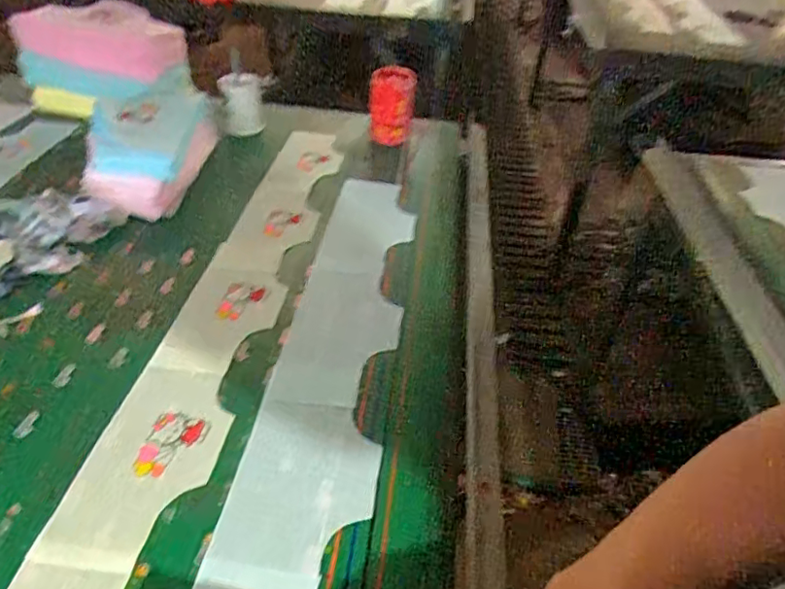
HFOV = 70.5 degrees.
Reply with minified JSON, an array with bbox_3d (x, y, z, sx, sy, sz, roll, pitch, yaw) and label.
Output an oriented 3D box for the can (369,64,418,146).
[{"bbox_3d":[-0.002,-0.412,1.228,0.095,0.172,0.083,2,41,-4],"label":"can"}]

